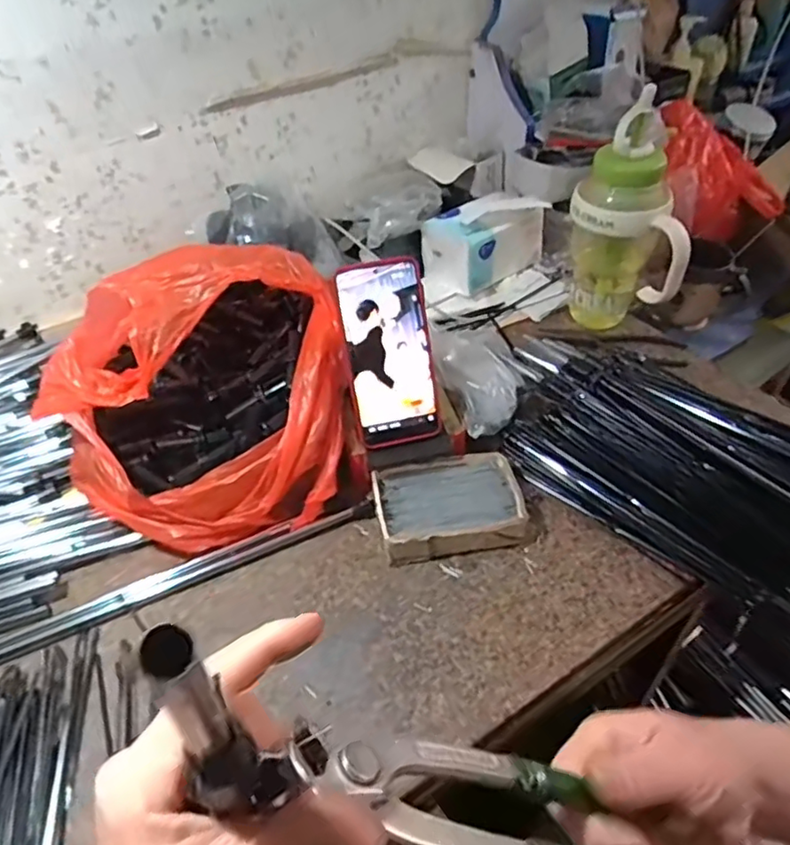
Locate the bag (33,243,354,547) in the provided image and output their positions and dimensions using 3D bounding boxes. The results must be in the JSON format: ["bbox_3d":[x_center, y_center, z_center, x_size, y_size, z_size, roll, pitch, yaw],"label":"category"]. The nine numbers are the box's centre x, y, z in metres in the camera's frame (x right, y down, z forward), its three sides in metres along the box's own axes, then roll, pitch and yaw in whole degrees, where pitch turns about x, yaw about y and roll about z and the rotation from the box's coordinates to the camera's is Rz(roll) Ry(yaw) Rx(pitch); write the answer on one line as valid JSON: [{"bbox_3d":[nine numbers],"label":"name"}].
[{"bbox_3d":[-0.170,-0.038,0.575,0.246,0.171,0.253,-5,43,2],"label":"bag"}]

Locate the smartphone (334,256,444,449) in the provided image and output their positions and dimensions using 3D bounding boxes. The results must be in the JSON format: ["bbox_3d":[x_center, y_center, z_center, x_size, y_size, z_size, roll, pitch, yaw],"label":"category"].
[{"bbox_3d":[-0.004,-0.060,0.547,0.075,0.162,0.010,-10,14,-4],"label":"smartphone"}]

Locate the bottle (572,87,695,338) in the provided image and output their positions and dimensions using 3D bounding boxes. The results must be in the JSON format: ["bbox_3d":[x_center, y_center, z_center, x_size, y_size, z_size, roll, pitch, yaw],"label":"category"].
[{"bbox_3d":[0.257,-0.204,0.685,0.098,0.250,0.111,-8,43,-2],"label":"bottle"}]

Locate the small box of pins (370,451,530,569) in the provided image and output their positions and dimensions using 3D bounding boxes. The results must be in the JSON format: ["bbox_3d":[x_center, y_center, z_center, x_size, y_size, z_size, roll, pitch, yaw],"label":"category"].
[{"bbox_3d":[0.051,0.079,0.563,0.133,0.040,0.092,-12,44,-6],"label":"small box of pins"}]

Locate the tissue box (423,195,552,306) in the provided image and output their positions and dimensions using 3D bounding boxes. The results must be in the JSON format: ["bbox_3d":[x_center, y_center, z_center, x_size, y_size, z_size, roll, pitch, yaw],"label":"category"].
[{"bbox_3d":[0.115,-0.238,0.811,0.159,0.108,0.088,-31,49,-24],"label":"tissue box"}]

